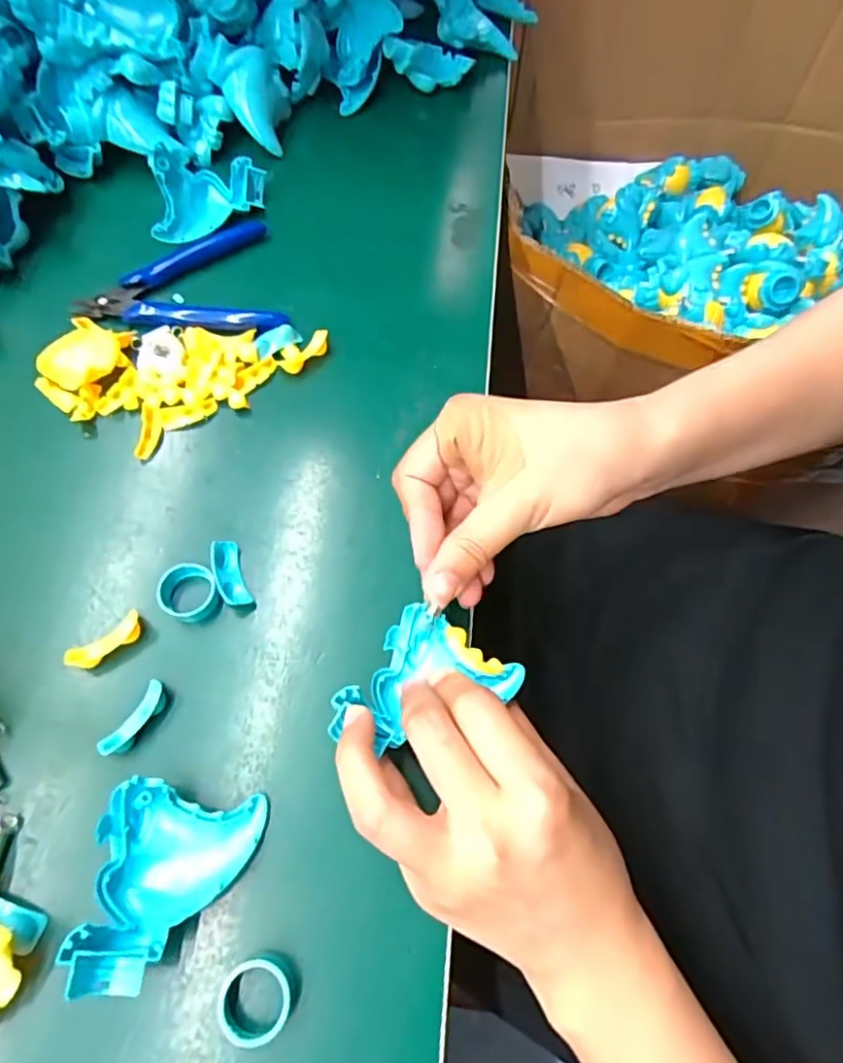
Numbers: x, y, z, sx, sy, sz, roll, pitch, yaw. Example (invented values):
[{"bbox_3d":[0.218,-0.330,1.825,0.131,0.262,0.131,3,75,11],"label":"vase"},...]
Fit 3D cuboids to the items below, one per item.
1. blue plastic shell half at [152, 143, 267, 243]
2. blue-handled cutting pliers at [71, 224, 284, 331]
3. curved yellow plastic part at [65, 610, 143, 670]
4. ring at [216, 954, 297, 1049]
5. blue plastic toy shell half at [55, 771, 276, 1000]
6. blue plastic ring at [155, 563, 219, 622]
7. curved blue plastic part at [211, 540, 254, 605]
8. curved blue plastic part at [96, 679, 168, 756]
[{"bbox_3d":[-0.130,-0.209,0.378,0.061,0.034,0.068,-2,65,-1],"label":"blue plastic shell half"},{"bbox_3d":[-0.138,-0.153,0.363,0.116,0.010,0.080,0,65,0],"label":"blue-handled cutting pliers"},{"bbox_3d":[-0.141,0.050,0.276,0.033,0.011,0.012,-36,70,-16],"label":"curved yellow plastic part"},{"bbox_3d":[-0.059,0.169,0.221,0.026,0.014,0.025,0,65,0],"label":"ring"},{"bbox_3d":[-0.095,0.131,0.227,0.056,0.032,0.067,7,65,3],"label":"blue plastic toy shell half"},{"bbox_3d":[-0.108,0.028,0.284,0.024,0.014,0.025,0,65,0],"label":"blue plastic ring"},{"bbox_3d":[-0.090,0.020,0.290,0.013,0.010,0.033,-19,66,-9],"label":"curved blue plastic part"},{"bbox_3d":[-0.122,0.081,0.264,0.011,0.010,0.034,31,68,14],"label":"curved blue plastic part"}]

